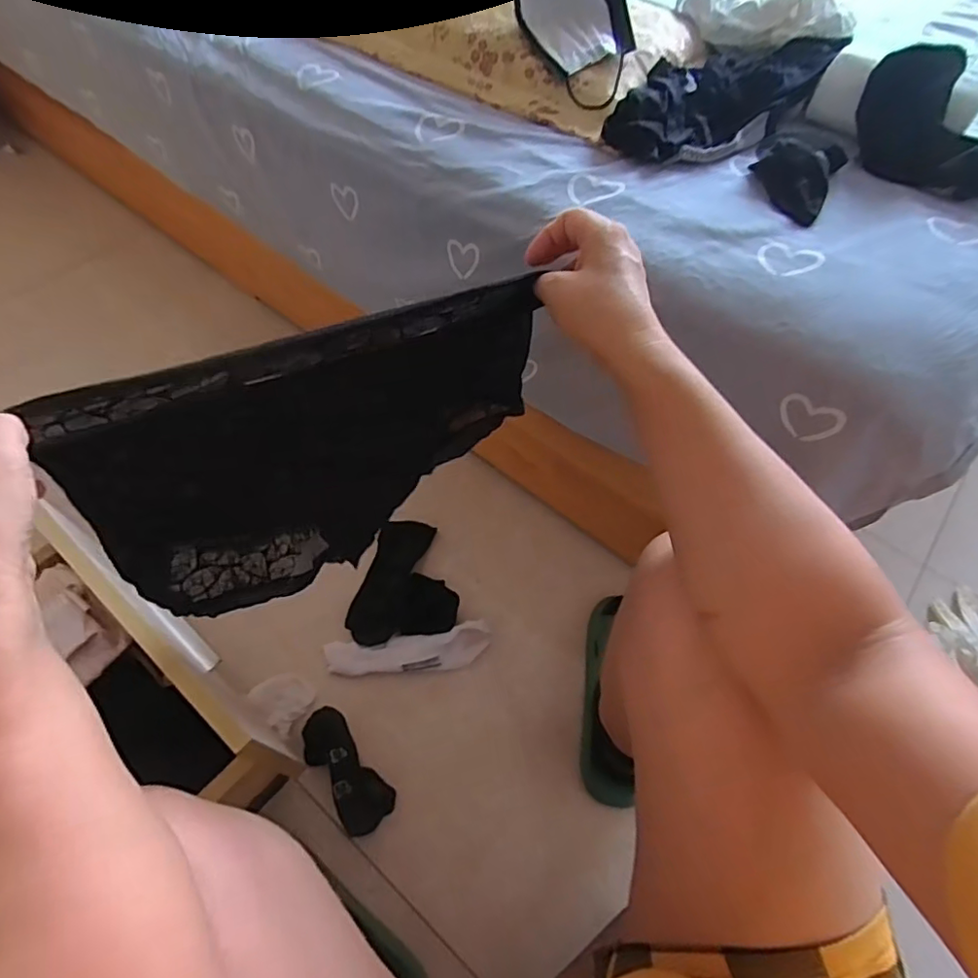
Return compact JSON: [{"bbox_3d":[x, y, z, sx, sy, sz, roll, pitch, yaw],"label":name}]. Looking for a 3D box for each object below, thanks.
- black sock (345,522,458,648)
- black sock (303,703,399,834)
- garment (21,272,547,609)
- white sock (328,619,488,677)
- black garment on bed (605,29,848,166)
[{"bbox_3d":[-0.125,0.127,0.801,0.142,0.031,0.169,-7,58,-6],"label":"black sock"},{"bbox_3d":[-0.174,0.330,0.673,0.062,0.041,0.152,-34,65,-21],"label":"black sock"},{"bbox_3d":[-0.113,-0.014,0.447,0.326,0.236,0.062,-21,61,-15],"label":"garment"},{"bbox_3d":[-0.108,0.215,0.751,0.218,0.026,0.053,-4,58,-5],"label":"white sock"},{"bbox_3d":[0.245,-0.415,0.586,0.134,0.046,0.278,41,65,21],"label":"black garment on bed"}]

